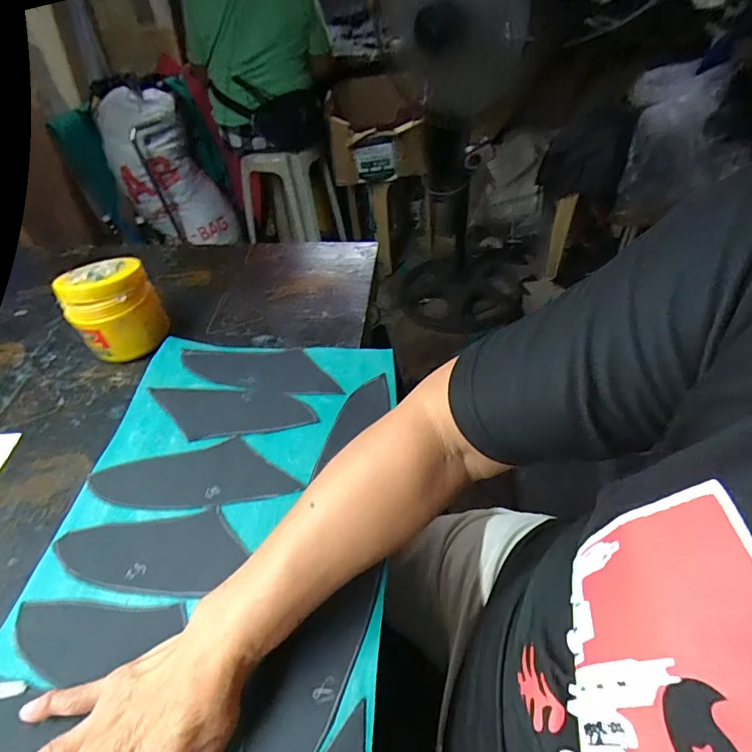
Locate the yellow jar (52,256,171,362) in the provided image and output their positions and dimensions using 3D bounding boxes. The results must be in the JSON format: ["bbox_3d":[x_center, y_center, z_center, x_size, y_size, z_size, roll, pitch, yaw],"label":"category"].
[{"bbox_3d":[-0.308,-0.079,0.526,0.094,0.101,0.086,-3,46,3],"label":"yellow jar"}]

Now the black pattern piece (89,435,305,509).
[{"bbox_3d":[-0.171,0.094,0.422,0.192,0.005,0.069,-7,45,-1],"label":"black pattern piece"}]

